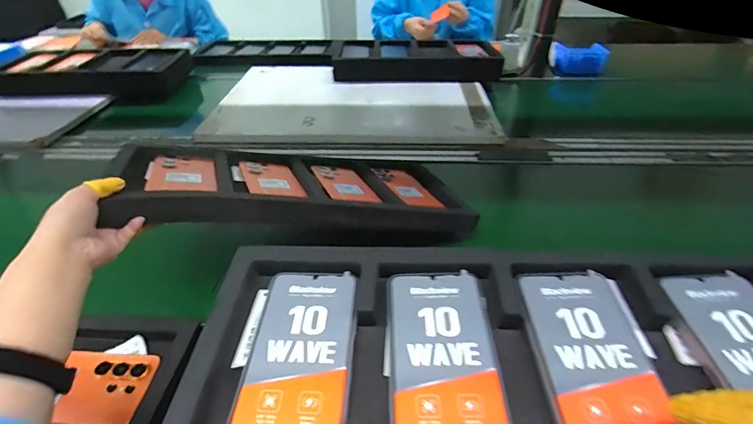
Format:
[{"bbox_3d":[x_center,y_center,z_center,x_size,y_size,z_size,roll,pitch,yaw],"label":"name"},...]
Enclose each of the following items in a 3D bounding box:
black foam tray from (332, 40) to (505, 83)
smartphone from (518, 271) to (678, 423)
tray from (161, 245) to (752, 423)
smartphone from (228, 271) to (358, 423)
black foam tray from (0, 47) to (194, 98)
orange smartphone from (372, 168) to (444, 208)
[{"bbox_3d":[0.117,-0.465,1.168,0.482,0.060,0.233,3,38,3],"label":"black foam tray"},{"bbox_3d":[0.159,0.114,0.274,0.076,0.010,0.166,2,43,3],"label":"smartphone"},{"bbox_3d":[0.110,0.114,0.273,0.490,0.036,0.213,2,38,2],"label":"tray"},{"bbox_3d":[-0.058,0.114,0.286,0.077,0.014,0.169,2,38,3],"label":"smartphone"},{"bbox_3d":[-0.833,-0.419,1.151,0.498,0.079,0.213,-2,38,-2],"label":"black foam tray"},{"bbox_3d":[0.049,-0.044,0.654,0.063,0.005,0.150,-6,31,-25],"label":"orange smartphone"}]

